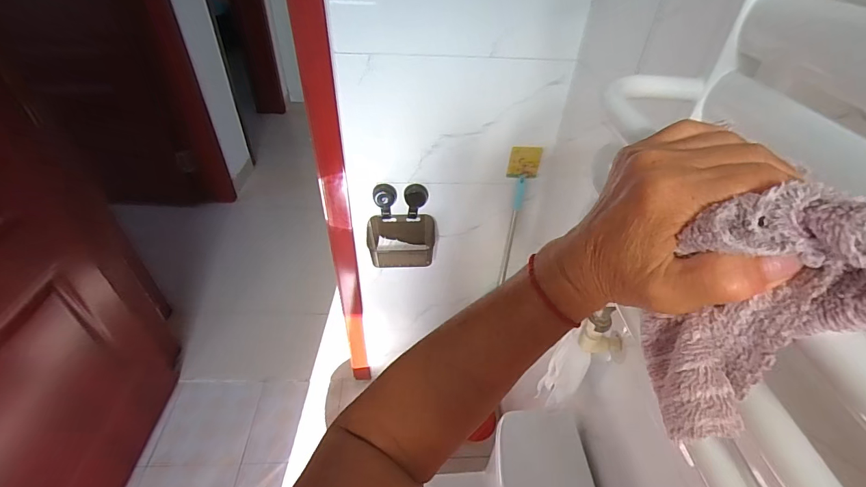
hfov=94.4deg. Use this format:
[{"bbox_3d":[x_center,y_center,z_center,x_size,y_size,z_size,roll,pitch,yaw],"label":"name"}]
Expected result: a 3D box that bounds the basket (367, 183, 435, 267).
[{"bbox_3d":[-0.082,-0.042,1.039,0.174,0.193,0.088,-1,41,-5],"label":"basket"}]

